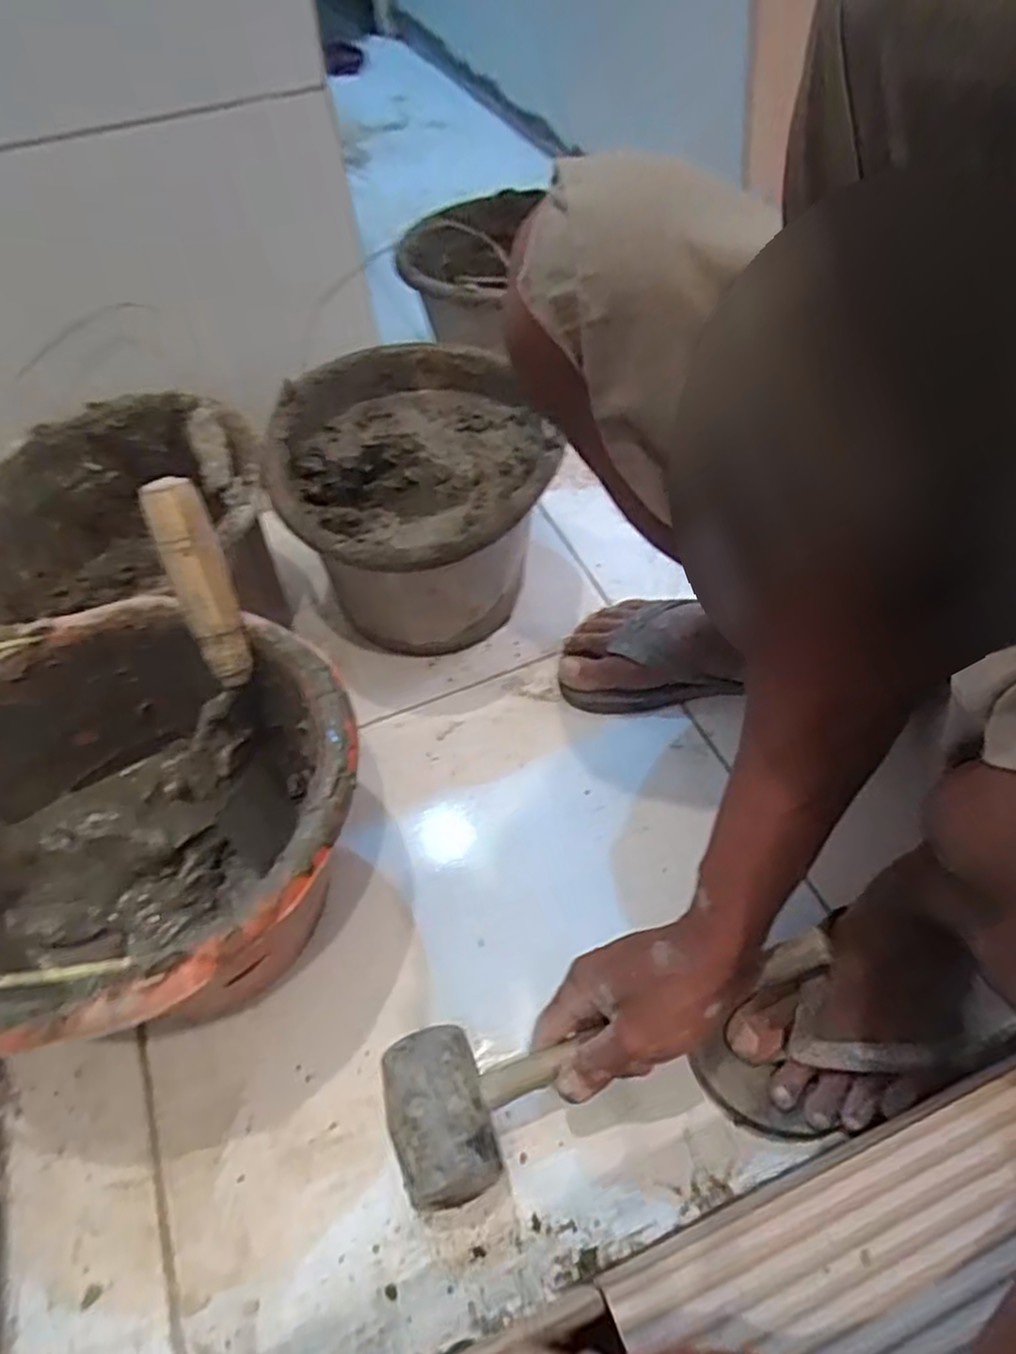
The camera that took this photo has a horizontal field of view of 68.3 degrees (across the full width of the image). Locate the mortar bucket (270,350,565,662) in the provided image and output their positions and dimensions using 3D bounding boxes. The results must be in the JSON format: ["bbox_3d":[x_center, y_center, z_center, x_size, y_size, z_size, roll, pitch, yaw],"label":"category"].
[{"bbox_3d":[-0.078,-0.148,0.710,0.241,0.208,0.284,-15,53,-8],"label":"mortar bucket"}]

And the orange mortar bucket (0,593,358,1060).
[{"bbox_3d":[-0.238,0.090,0.469,0.276,0.247,0.271,-2,53,2],"label":"orange mortar bucket"}]

